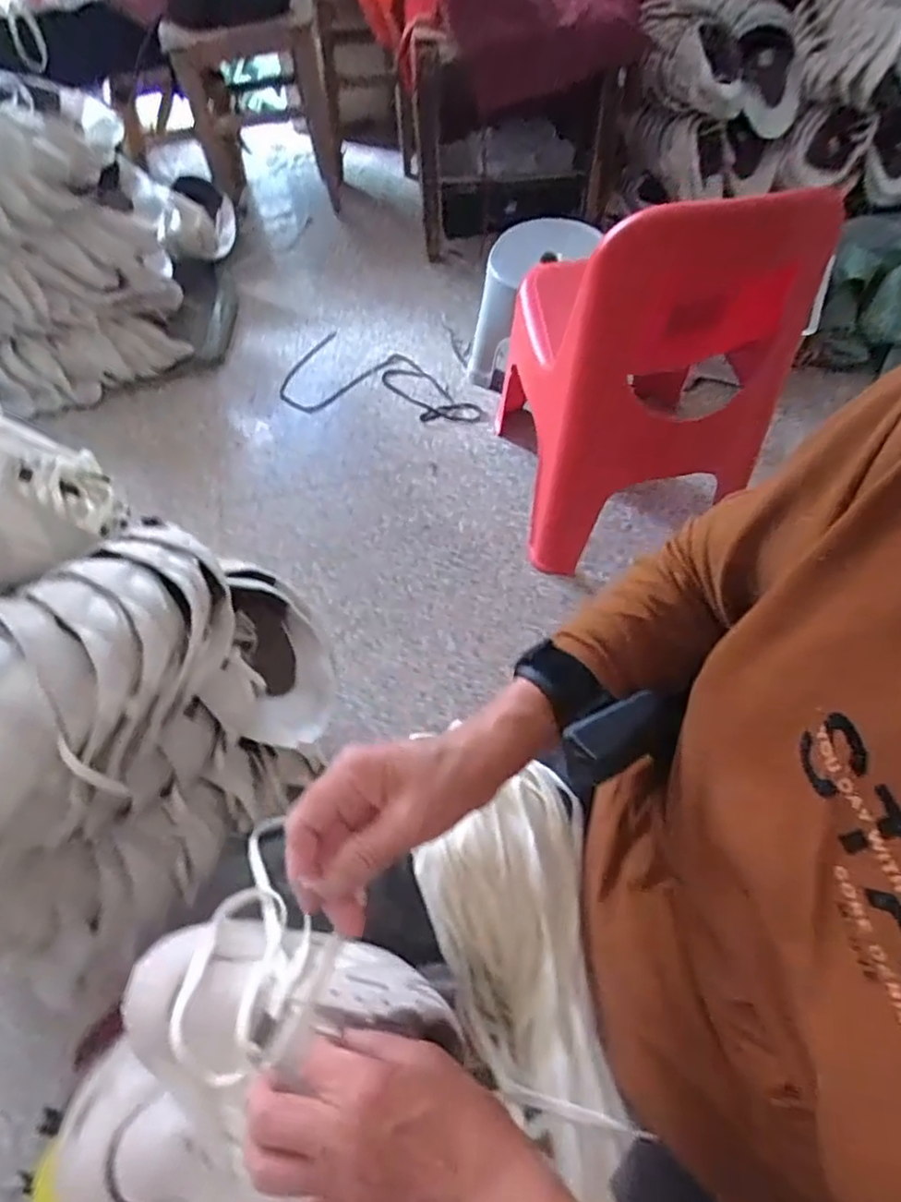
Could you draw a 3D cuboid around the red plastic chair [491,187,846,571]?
[{"bbox_3d":[0.296,-0.377,1.022,0.330,0.614,0.370,-9,58,-4],"label":"red plastic chair"}]

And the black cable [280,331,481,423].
[{"bbox_3d":[-0.161,-0.447,1.417,0.446,0.029,0.228,27,67,16],"label":"black cable"}]

